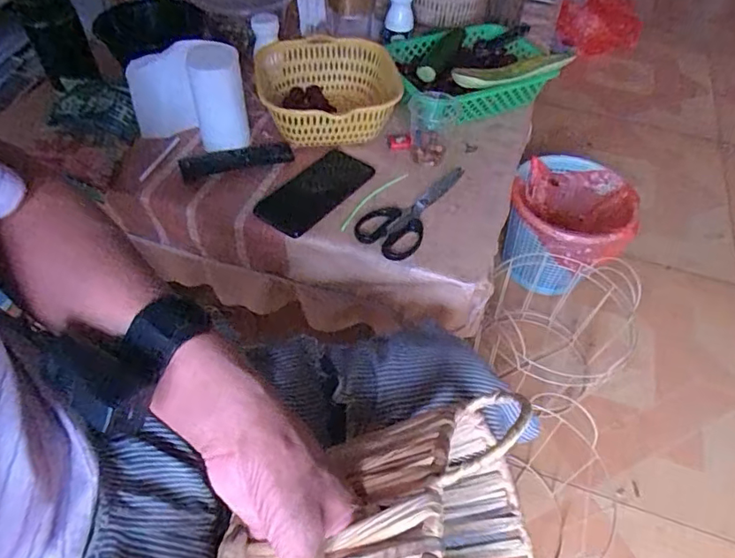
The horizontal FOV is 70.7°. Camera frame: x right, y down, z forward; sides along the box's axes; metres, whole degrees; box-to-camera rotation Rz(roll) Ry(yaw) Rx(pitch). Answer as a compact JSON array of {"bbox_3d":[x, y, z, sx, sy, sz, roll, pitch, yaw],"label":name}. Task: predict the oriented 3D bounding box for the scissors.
[{"bbox_3d":[0.053,-0.096,0.669,0.082,0.013,0.186,23,54,17],"label":"scissors"}]

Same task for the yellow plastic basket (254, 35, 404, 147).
[{"bbox_3d":[-0.051,-0.269,0.759,0.193,0.077,0.206,-11,52,-10],"label":"yellow plastic basket"}]

